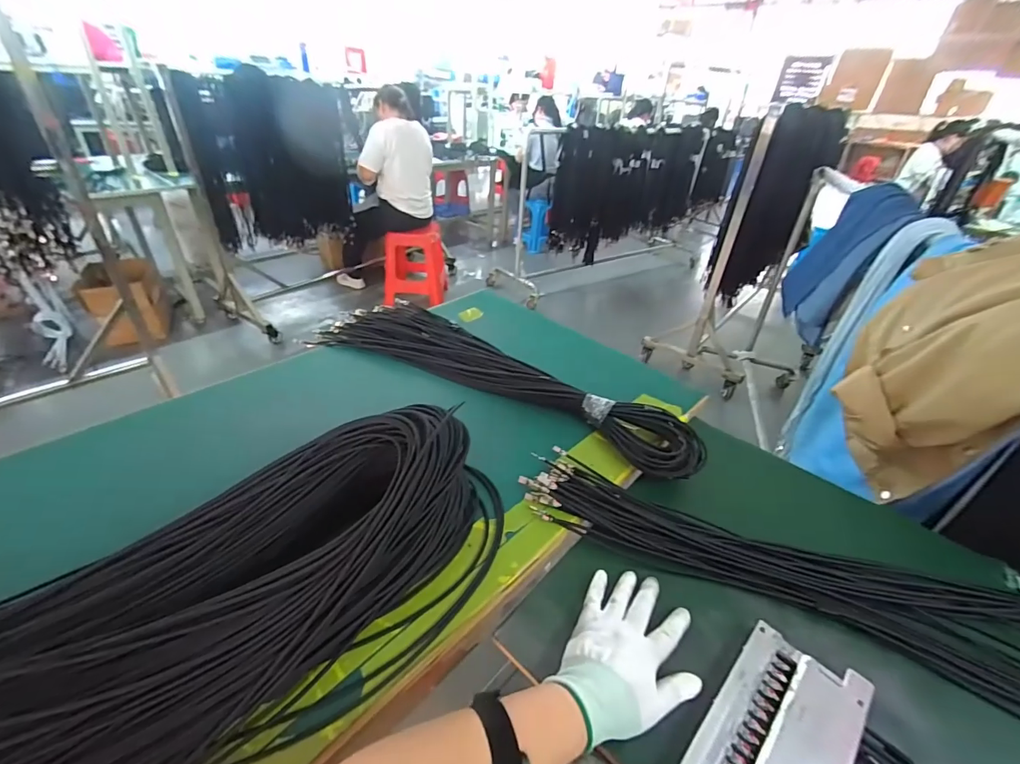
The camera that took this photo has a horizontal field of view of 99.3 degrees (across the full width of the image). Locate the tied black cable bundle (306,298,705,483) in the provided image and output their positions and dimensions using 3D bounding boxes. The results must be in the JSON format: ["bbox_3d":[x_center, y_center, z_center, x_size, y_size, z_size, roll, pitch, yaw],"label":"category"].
[{"bbox_3d":[-0.020,-0.040,0.802,0.730,0.042,0.227,20,37,21],"label":"tied black cable bundle"}]

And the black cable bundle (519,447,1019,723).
[{"bbox_3d":[0.370,0.224,0.486,0.724,0.027,0.153,15,36,16],"label":"black cable bundle"}]

